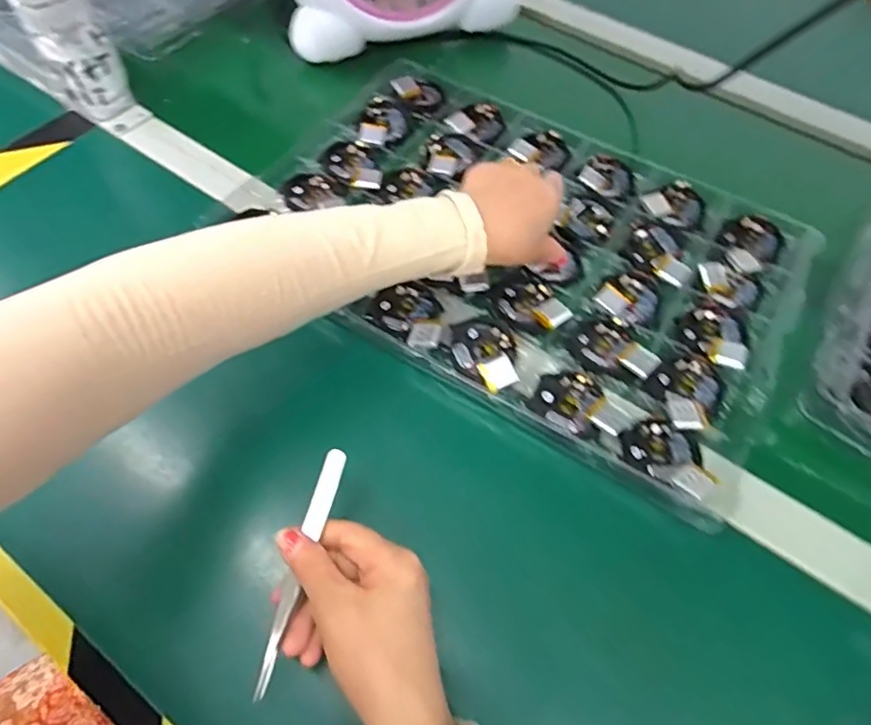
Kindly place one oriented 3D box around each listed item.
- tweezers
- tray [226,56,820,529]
[{"bbox_3d":[-0.074,0.111,0.306,0.011,0.005,0.131,14,72,9],"label":"tweezers"},{"bbox_3d":[0.073,-0.108,0.469,0.433,0.038,0.307,32,63,15],"label":"tray"}]

